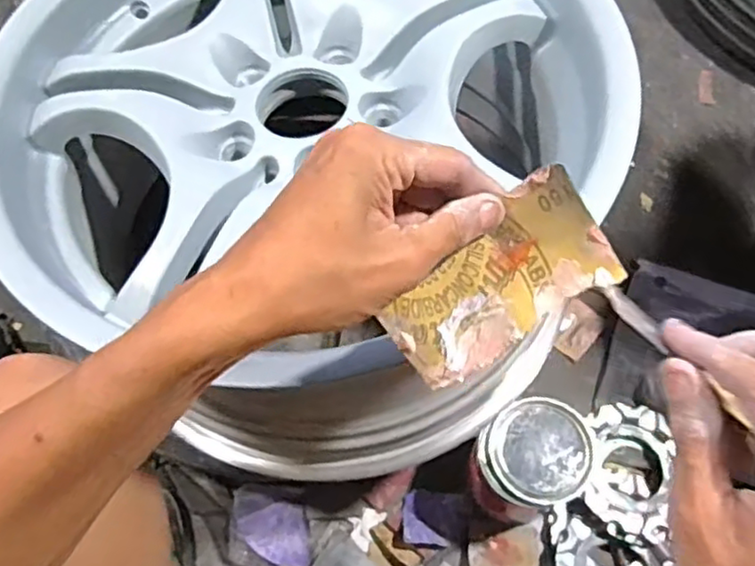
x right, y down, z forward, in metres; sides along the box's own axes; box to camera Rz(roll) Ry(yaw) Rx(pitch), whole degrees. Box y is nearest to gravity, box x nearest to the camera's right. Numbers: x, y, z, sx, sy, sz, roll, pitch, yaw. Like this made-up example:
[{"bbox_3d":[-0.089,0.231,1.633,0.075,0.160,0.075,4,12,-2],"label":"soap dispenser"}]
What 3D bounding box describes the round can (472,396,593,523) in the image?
[{"bbox_3d":[0.152,0.187,0.703,0.103,0.130,0.110,1,70,-2],"label":"round can"}]

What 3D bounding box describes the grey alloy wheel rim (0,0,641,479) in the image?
[{"bbox_3d":[-0.053,-0.101,0.544,0.439,0.231,0.449,-12,70,-6],"label":"grey alloy wheel rim"}]

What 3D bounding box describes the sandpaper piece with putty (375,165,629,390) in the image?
[{"bbox_3d":[0.061,0.005,0.323,0.109,0.016,0.066,-42,106,-4],"label":"sandpaper piece with putty"}]

